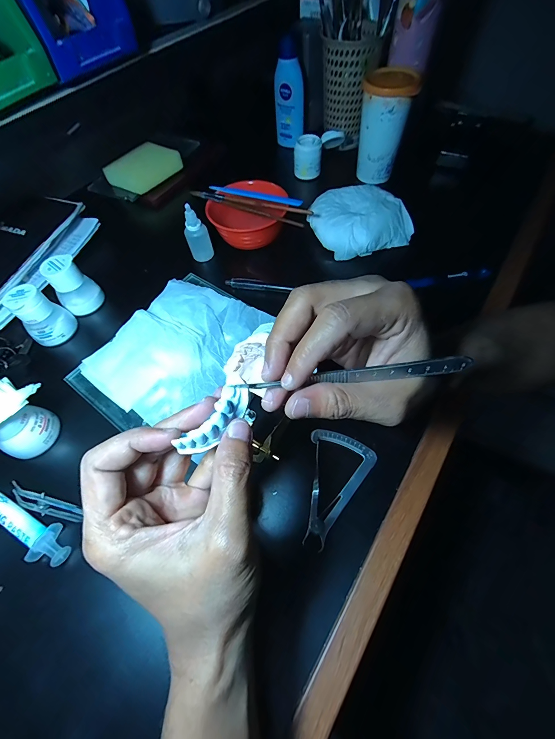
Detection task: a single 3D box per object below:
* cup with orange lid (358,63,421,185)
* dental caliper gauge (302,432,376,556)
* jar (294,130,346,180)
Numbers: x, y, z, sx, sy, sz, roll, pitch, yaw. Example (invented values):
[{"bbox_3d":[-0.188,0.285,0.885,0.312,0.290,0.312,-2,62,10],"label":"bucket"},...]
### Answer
[{"bbox_3d":[0.158,-0.365,0.470,0.071,0.122,0.073,6,61,6],"label":"cup with orange lid"},{"bbox_3d":[0.042,0.096,0.277,0.059,0.008,0.094,33,67,19],"label":"dental caliper gauge"},{"bbox_3d":[0.069,-0.355,0.511,0.083,0.056,0.040,-9,60,-2],"label":"jar"}]

